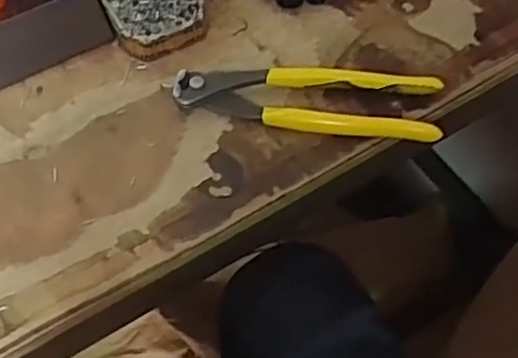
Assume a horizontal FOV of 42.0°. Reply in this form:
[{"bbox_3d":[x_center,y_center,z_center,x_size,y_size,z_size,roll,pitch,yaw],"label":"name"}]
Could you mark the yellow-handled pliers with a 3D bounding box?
[{"bbox_3d":[0.029,-0.052,0.429,0.165,0.014,0.049,7,58,6],"label":"yellow-handled pliers"}]

